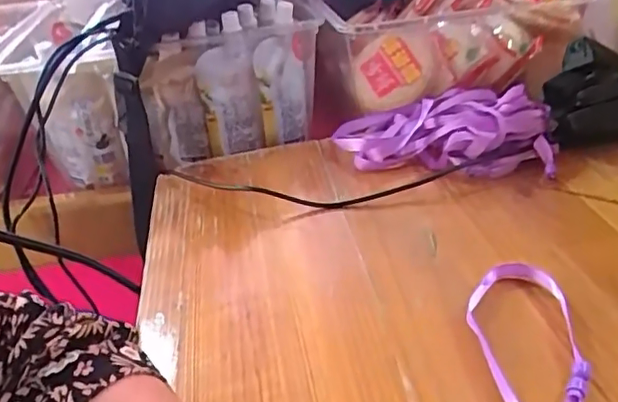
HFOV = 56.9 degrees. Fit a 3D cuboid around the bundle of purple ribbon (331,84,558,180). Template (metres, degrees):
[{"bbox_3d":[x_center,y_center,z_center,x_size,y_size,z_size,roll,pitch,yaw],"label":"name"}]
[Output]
[{"bbox_3d":[0.109,-0.061,0.480,0.176,0.038,0.111,0,32,13],"label":"bundle of purple ribbon"}]

